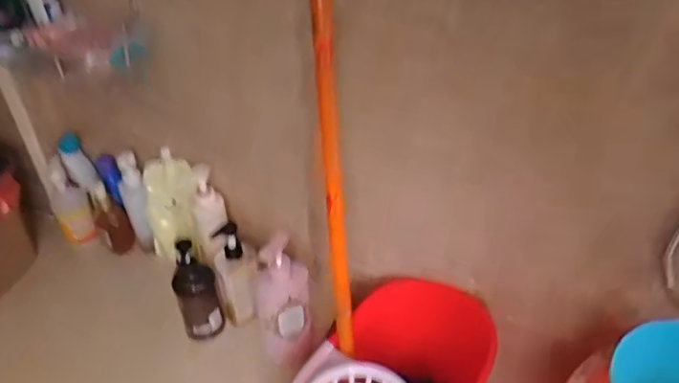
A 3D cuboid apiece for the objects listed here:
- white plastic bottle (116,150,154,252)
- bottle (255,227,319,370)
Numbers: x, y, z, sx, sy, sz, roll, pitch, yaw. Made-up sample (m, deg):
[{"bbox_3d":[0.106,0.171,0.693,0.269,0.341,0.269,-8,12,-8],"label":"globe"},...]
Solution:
[{"bbox_3d":[-0.412,0.022,1.116,0.048,0.208,0.072,-17,40,-19],"label":"white plastic bottle"},{"bbox_3d":[-0.088,0.187,0.886,0.086,0.284,0.055,-5,38,-4],"label":"bottle"}]

